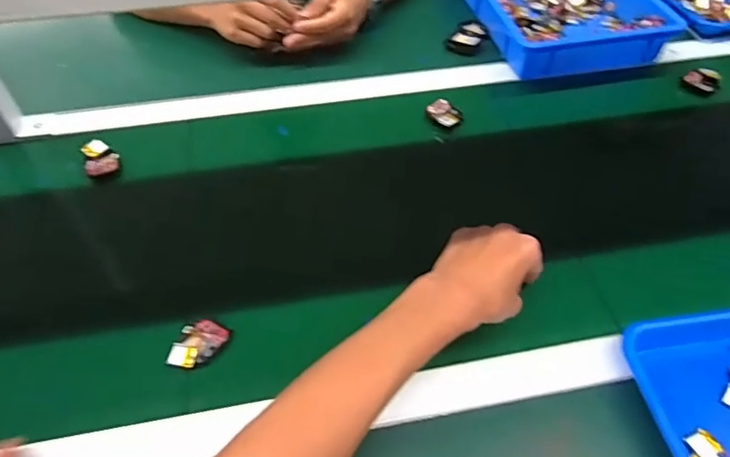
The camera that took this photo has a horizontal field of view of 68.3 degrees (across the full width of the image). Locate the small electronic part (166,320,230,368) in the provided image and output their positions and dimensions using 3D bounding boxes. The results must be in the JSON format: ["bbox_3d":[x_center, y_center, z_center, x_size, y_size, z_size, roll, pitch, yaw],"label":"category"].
[{"bbox_3d":[-0.155,0.109,0.500,0.038,0.013,0.053,22,53,17],"label":"small electronic part"}]

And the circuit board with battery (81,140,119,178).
[{"bbox_3d":[-0.322,-0.087,0.656,0.038,0.019,0.048,-20,53,-16],"label":"circuit board with battery"}]

